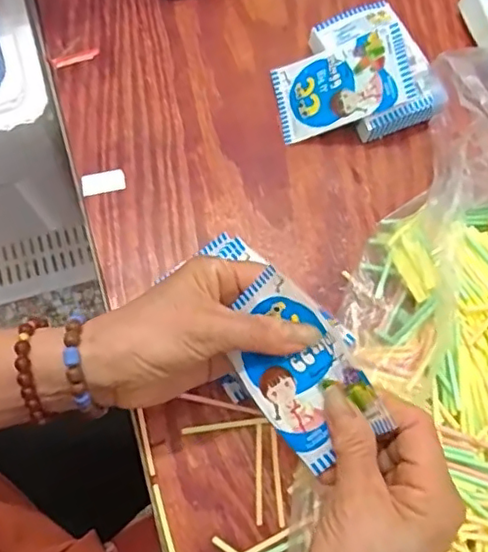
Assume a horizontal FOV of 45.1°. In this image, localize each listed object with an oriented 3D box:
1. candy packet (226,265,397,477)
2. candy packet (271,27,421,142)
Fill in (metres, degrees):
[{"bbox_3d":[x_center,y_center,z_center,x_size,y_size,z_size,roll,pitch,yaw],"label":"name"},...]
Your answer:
[{"bbox_3d":[0.029,0.051,0.318,0.060,0.010,0.100,-41,79,23],"label":"candy packet"},{"bbox_3d":[0.074,-0.148,0.453,0.103,0.010,0.066,-17,73,24],"label":"candy packet"}]

